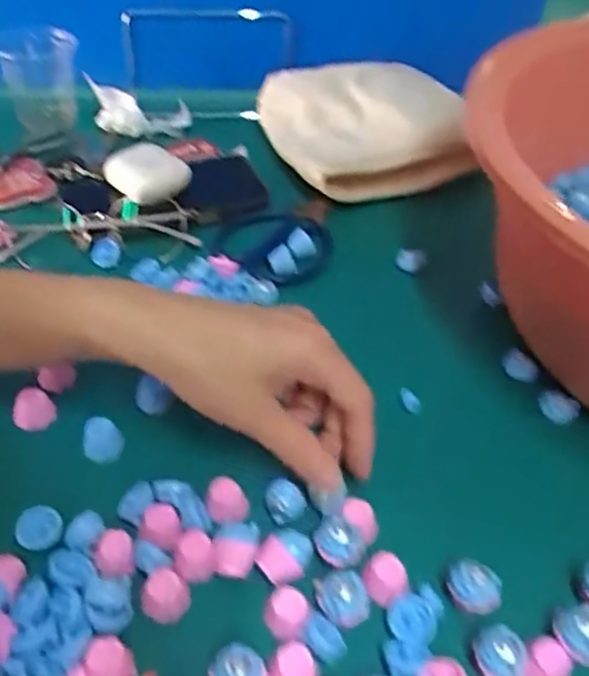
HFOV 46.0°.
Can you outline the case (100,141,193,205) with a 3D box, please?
[{"bbox_3d":[-0.107,-0.118,0.508,0.059,0.037,0.030,-8,44,-14],"label":"case"}]

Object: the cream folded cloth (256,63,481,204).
[{"bbox_3d":[0.053,-0.168,0.562,0.140,0.064,0.133,-8,44,-14],"label":"cream folded cloth"}]

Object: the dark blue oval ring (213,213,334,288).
[{"bbox_3d":[-0.014,-0.064,0.488,0.082,0.016,0.081,0,42,-5],"label":"dark blue oval ring"}]

